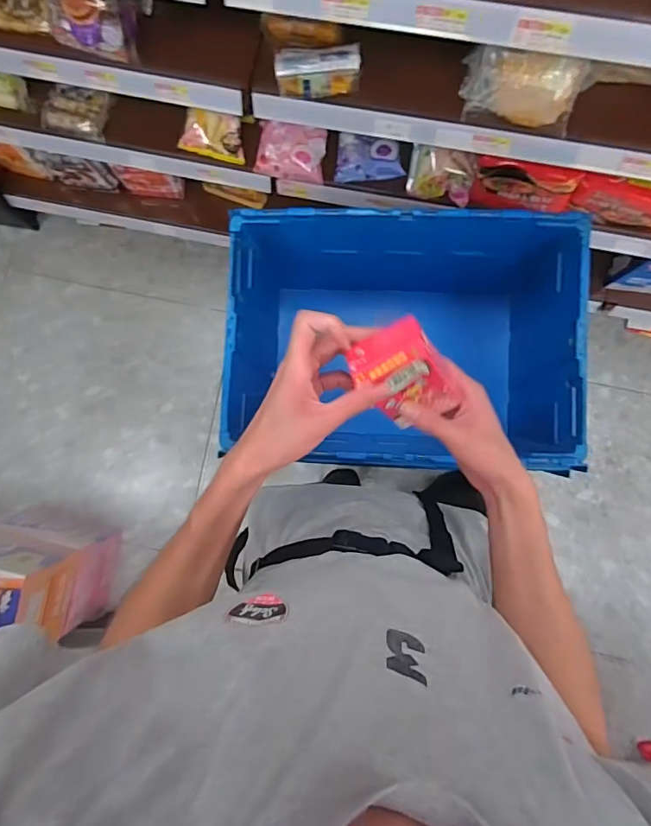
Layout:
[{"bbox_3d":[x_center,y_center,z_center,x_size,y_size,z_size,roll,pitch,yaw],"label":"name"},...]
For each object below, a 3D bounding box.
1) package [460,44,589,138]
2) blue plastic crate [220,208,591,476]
[{"bbox_3d":[0.305,-0.506,0.753,0.177,0.090,0.079,18,89,5],"label":"package"},{"bbox_3d":[0.135,-0.119,0.933,0.582,0.325,0.416,3,88,4],"label":"blue plastic crate"}]

